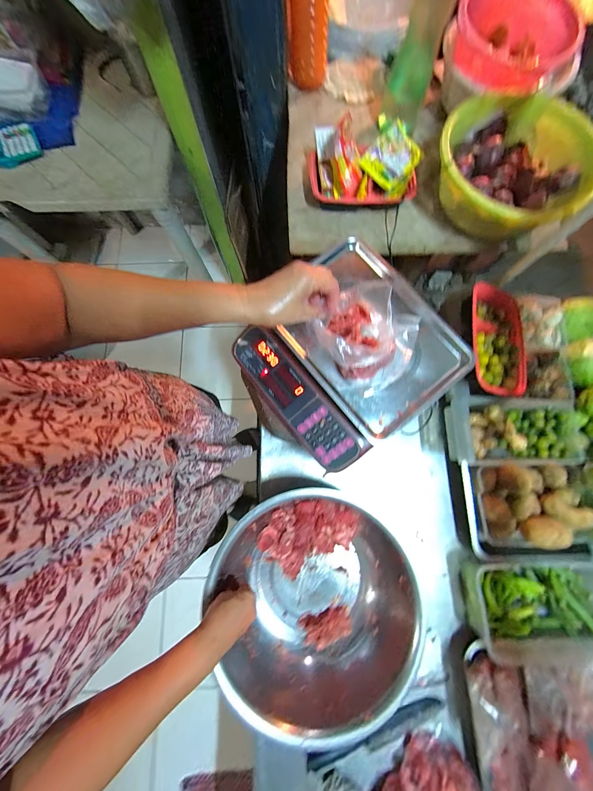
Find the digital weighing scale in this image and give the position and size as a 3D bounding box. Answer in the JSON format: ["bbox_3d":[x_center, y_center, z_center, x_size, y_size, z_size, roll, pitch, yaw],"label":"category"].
[{"bbox_3d":[0.089,-0.071,0.502,0.332,0.113,0.320,-38,80,-7],"label":"digital weighing scale"}]

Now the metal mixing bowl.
[{"bbox_3d":[0.023,0.382,0.506,0.356,0.124,0.347,0,78,1],"label":"metal mixing bowl"}]

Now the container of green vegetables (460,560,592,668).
[{"bbox_3d":[0.481,0.411,0.528,0.257,0.075,0.165,-2,78,0],"label":"container of green vegetables"}]

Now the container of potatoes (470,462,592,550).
[{"bbox_3d":[0.489,0.221,0.538,0.215,0.069,0.167,-5,78,0],"label":"container of potatoes"}]

